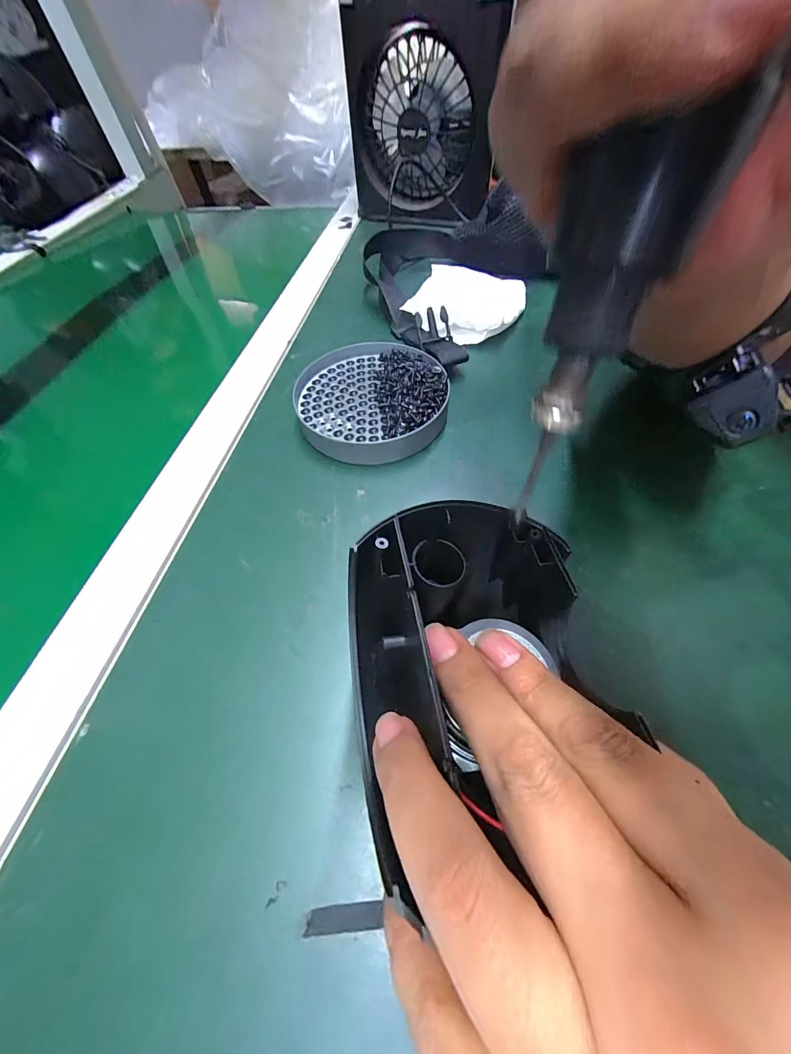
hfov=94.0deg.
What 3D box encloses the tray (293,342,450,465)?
[{"bbox_3d":[-0.019,-0.098,0.276,0.111,0.020,0.109,-1,57,2],"label":"tray"}]

